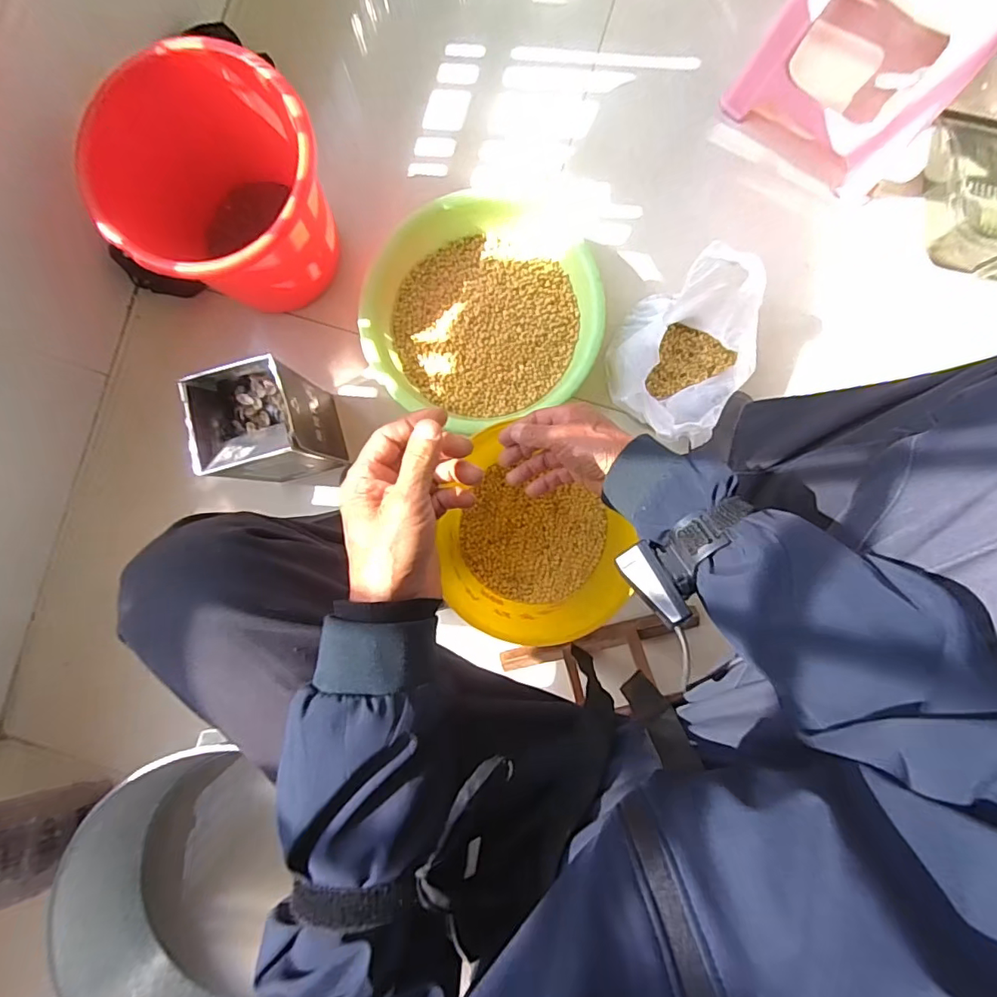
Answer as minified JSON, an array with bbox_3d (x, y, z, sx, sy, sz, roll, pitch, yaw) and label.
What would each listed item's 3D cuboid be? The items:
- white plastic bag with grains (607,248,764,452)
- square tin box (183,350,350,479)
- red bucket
[{"bbox_3d":[0.255,-0.203,0.724,0.184,0.147,0.230,37,90,2],"label":"white plastic bag with grains"},{"bbox_3d":[-0.316,-0.105,0.728,0.131,0.192,0.136,-10,88,2],"label":"square tin box"},{"bbox_3d":[-0.352,-0.399,0.713,0.240,0.251,0.263,0,89,2],"label":"red bucket"}]

